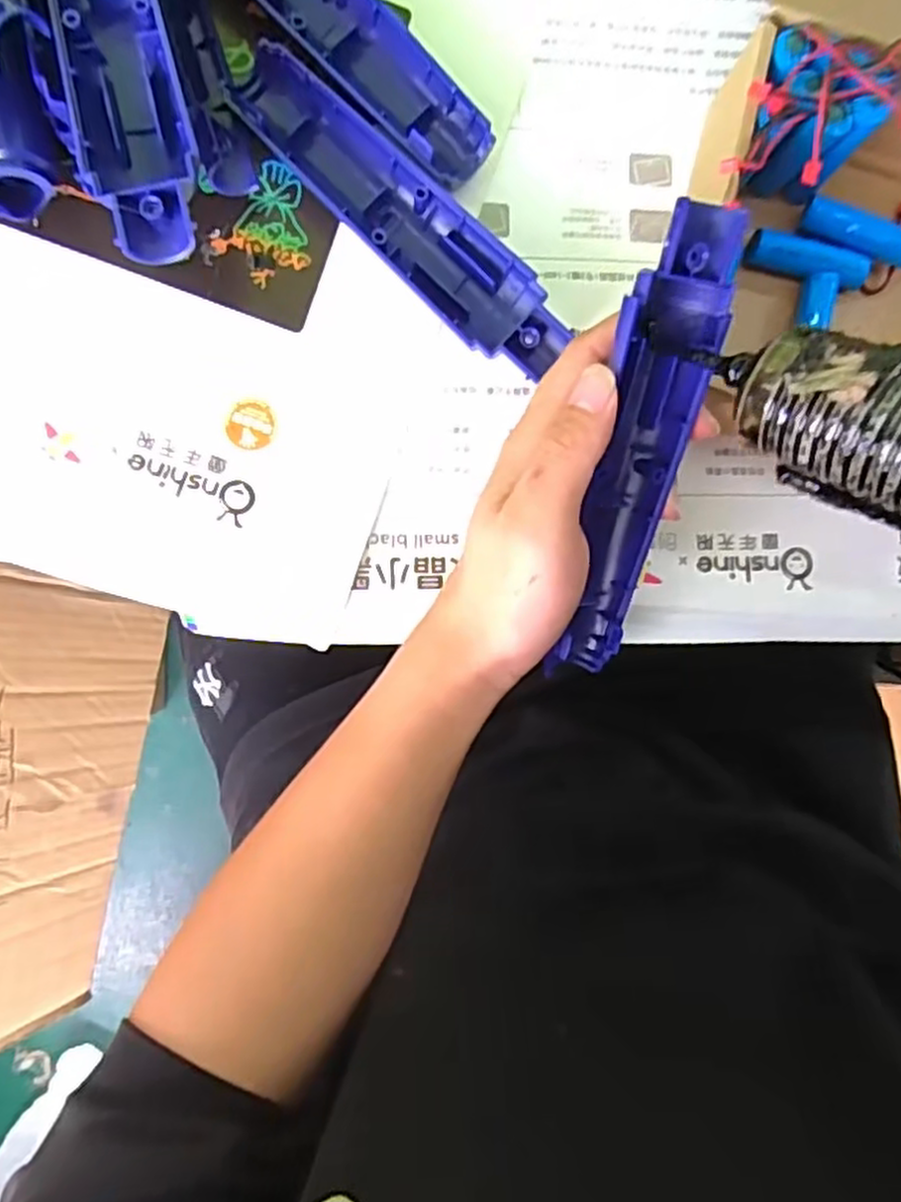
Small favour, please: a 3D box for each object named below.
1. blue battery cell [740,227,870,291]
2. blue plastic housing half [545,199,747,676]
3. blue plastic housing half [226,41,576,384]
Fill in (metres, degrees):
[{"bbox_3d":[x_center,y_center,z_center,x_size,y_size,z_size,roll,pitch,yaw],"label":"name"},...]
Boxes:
[{"bbox_3d":[0.154,-0.146,0.318,0.052,0.016,0.014,13,87,-4],"label":"blue battery cell"},{"bbox_3d":[0.067,-0.046,0.264,0.036,0.022,0.170,6,119,-4],"label":"blue plastic housing half"},{"bbox_3d":[-0.020,-0.157,0.304,0.167,0.018,0.038,43,85,-2],"label":"blue plastic housing half"}]

